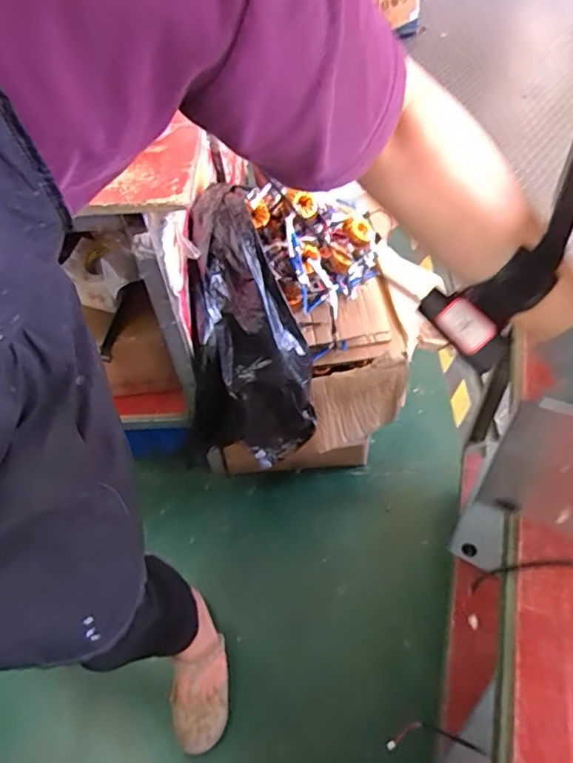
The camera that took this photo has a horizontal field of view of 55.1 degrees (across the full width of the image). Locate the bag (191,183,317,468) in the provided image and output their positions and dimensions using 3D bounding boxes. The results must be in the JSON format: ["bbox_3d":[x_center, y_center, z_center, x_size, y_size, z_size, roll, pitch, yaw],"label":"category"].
[{"bbox_3d":[-0.093,-0.108,1.011,0.226,0.140,0.508,-10,93,-2],"label":"bag"}]

